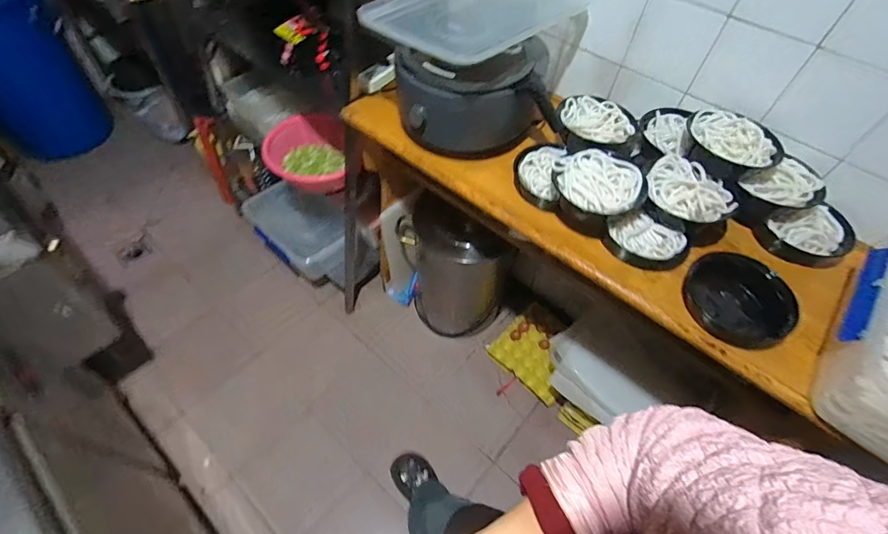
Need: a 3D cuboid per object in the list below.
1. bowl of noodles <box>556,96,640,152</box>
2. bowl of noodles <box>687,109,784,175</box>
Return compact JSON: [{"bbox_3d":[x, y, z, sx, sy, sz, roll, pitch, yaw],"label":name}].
[{"bbox_3d":[0.321,-0.301,0.896,0.165,0.057,0.156,2,54,-3],"label":"bowl of noodles"},{"bbox_3d":[0.535,-0.242,0.791,0.146,0.064,0.161,-11,55,-13],"label":"bowl of noodles"}]

